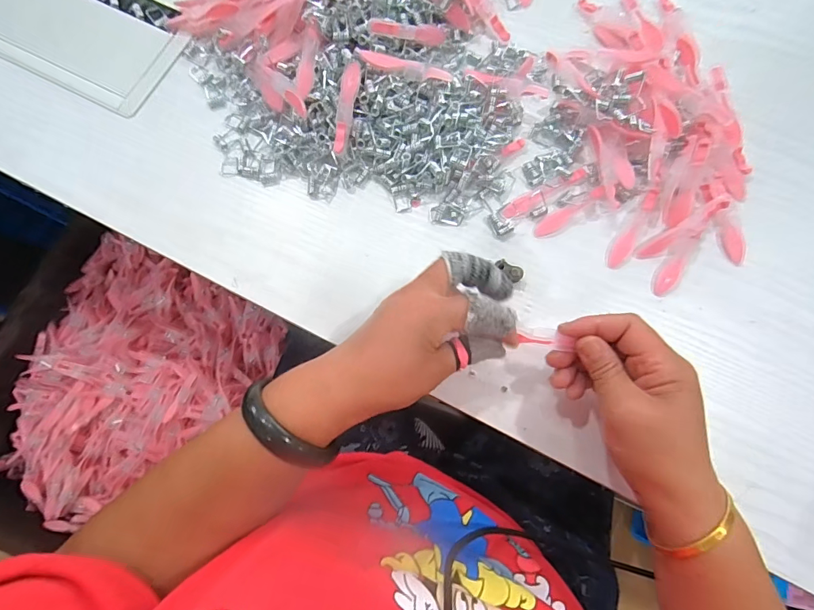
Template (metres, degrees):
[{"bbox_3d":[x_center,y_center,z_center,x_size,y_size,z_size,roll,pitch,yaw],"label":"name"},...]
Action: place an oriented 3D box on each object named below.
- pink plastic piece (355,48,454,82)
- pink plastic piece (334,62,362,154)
[{"bbox_3d":[0.000,-0.198,0.352,0.080,0.007,0.011,6,77,-14],"label":"pink plastic piece"},{"bbox_3d":[-0.050,-0.163,0.349,0.013,0.004,0.076,11,88,-19],"label":"pink plastic piece"}]

